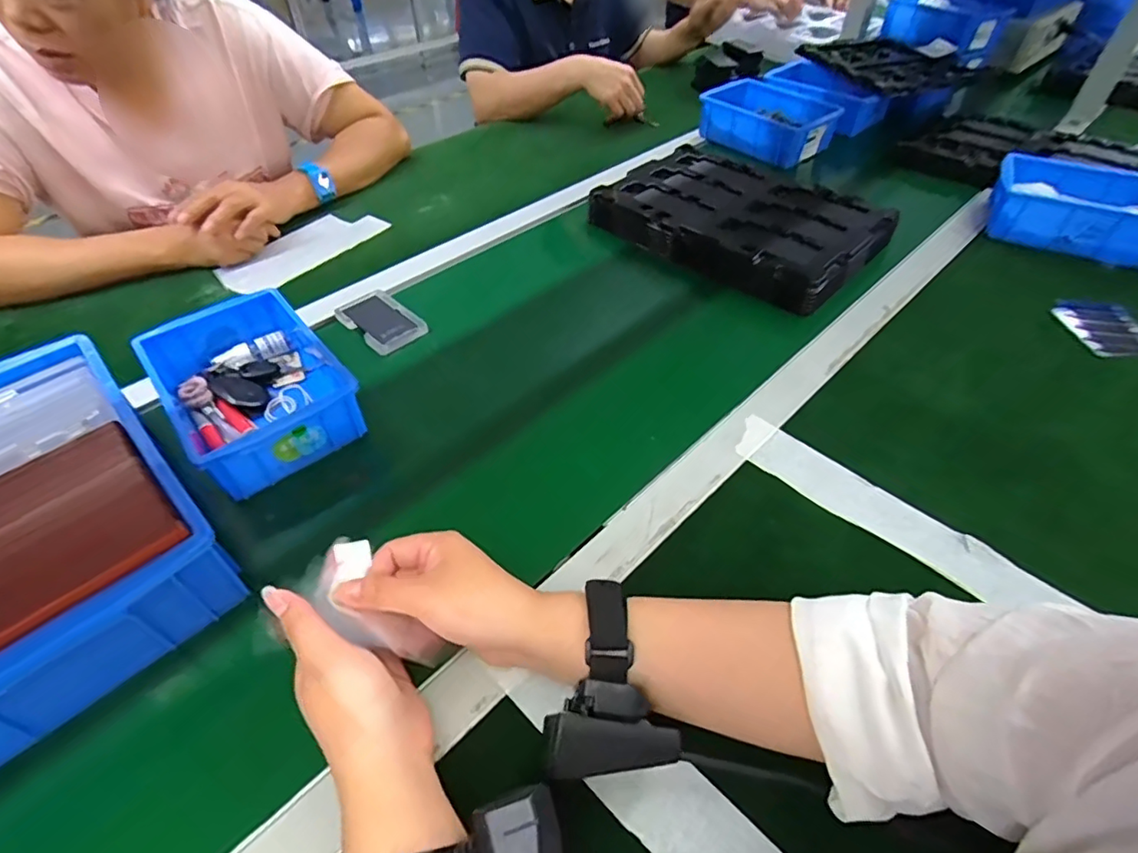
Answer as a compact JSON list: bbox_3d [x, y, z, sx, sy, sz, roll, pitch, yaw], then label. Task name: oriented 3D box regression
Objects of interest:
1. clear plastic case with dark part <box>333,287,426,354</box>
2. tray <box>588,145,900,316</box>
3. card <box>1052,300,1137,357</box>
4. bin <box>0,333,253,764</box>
[{"bbox_3d":[-0.208,-0.116,0.630,0.062,0.015,0.101,-35,55,-28],"label":"clear plastic case with dark part"},{"bbox_3d":[0.233,-0.288,0.776,0.346,0.043,0.259,33,55,28],"label":"tray"},{"bbox_3d":[0.643,-0.116,0.677,0.094,0.016,0.109,-2,46,0],"label":"card"},{"bbox_3d":[-0.398,0.069,0.401,0.204,0.080,0.303,-36,56,-28],"label":"bin"}]

